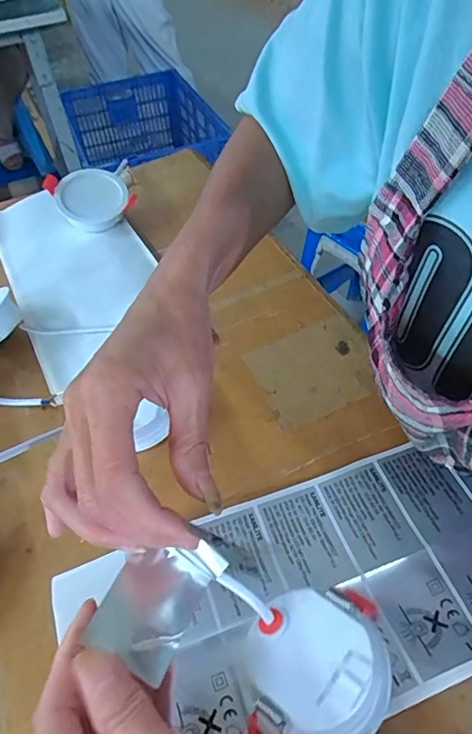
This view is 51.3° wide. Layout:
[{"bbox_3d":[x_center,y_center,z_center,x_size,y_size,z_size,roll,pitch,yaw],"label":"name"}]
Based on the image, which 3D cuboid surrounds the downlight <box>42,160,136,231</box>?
[{"bbox_3d":[-0.153,-0.178,0.523,0.077,0.027,0.069,-21,79,-16],"label":"downlight"}]

